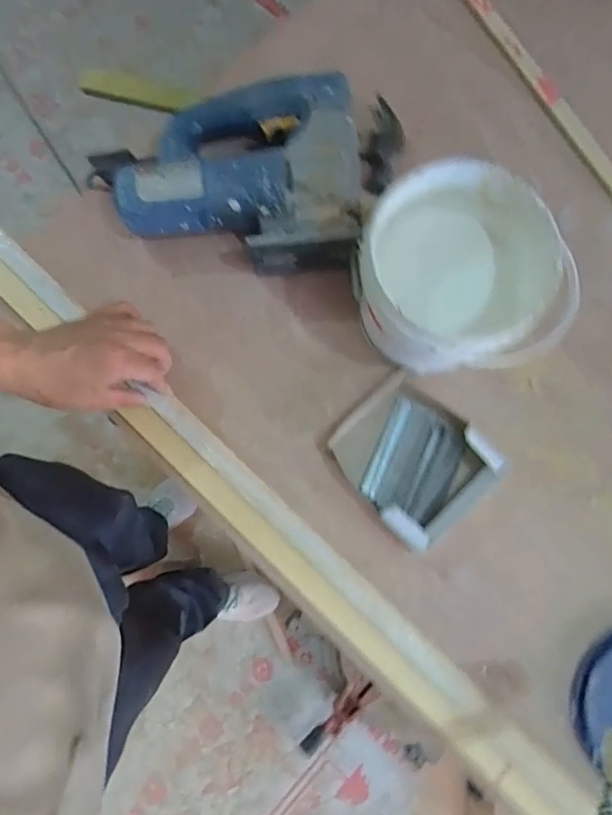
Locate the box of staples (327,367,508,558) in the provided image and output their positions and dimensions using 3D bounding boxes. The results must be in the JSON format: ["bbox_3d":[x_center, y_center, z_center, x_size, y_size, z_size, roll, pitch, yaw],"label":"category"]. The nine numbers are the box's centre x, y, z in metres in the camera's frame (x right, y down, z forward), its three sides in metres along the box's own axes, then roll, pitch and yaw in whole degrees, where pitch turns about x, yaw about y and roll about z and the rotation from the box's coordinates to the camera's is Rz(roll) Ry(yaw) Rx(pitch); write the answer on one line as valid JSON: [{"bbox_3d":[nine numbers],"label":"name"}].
[{"bbox_3d":[0.106,0.052,0.513,0.123,0.035,0.143,-41,83,-8],"label":"box of staples"}]

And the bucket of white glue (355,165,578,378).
[{"bbox_3d":[0.131,-0.115,0.490,0.165,0.156,0.160,0,79,-1],"label":"bucket of white glue"}]

